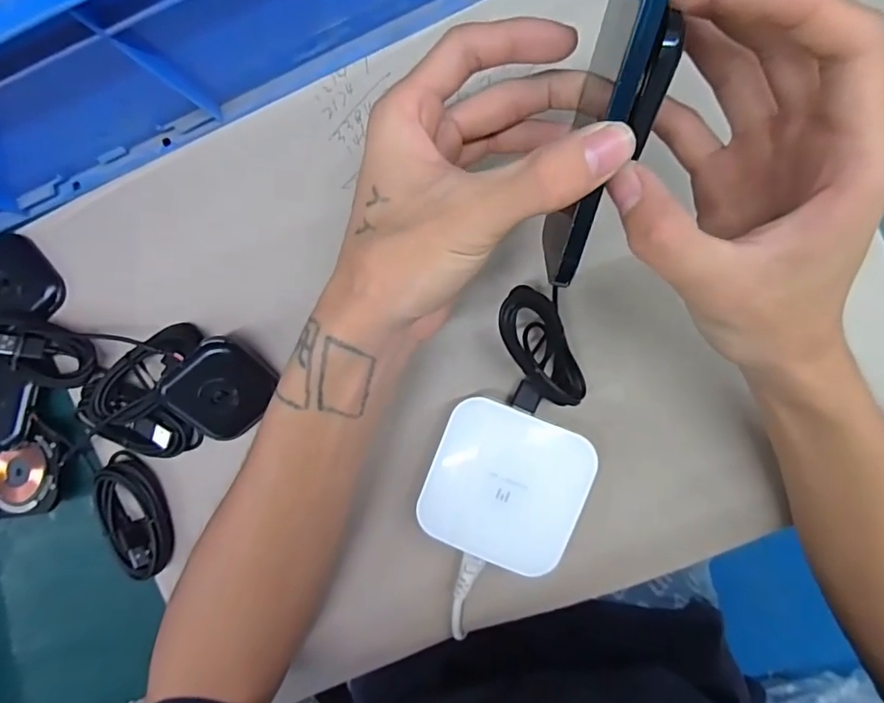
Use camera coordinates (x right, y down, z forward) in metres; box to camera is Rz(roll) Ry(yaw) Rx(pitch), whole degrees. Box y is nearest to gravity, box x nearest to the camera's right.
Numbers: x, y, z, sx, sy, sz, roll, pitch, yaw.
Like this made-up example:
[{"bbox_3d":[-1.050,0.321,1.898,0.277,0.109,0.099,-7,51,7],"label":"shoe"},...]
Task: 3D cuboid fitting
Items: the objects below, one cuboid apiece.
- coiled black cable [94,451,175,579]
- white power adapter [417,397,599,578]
[{"bbox_3d":[-0.199,0.106,0.342,0.034,0.020,0.079,-13,91,7],"label":"coiled black cable"},{"bbox_3d":[0.039,0.079,0.317,0.089,0.026,0.088,21,95,6],"label":"white power adapter"}]

